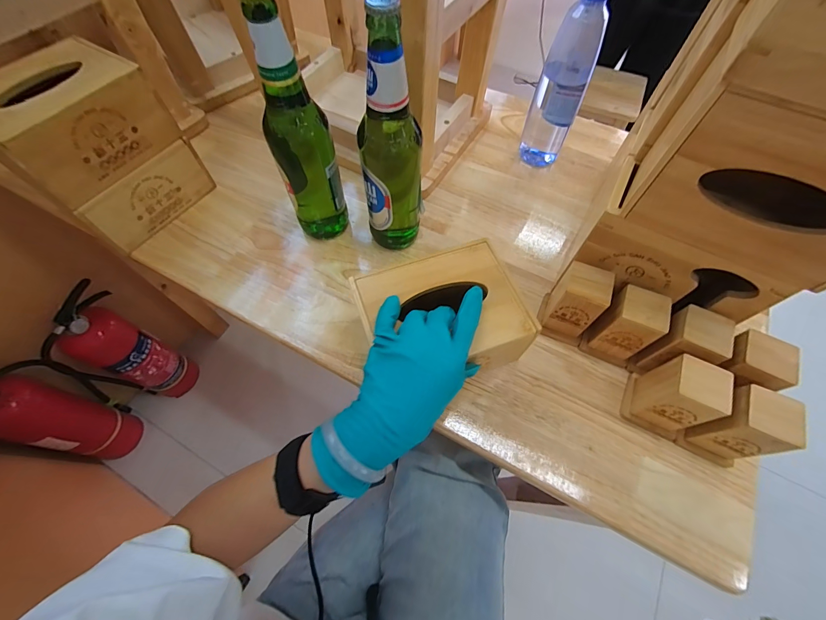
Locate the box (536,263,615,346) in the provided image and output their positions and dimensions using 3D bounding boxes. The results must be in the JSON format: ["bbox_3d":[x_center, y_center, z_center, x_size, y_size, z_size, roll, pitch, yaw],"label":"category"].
[{"bbox_3d":[0.181,-0.008,0.391,0.053,0.085,0.052,26,66,13],"label":"box"}]

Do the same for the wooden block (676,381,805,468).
[{"bbox_3d":[0.306,0.112,0.330,0.050,0.086,0.048,27,66,14],"label":"wooden block"}]

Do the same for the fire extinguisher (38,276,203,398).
[{"bbox_3d":[-0.759,0.119,0.951,0.119,0.443,0.179,17,64,9],"label":"fire extinguisher"}]

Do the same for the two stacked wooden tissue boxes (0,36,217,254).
[{"bbox_3d":[-0.392,-0.198,0.442,0.125,0.171,0.159,29,67,15],"label":"two stacked wooden tissue boxes"}]

